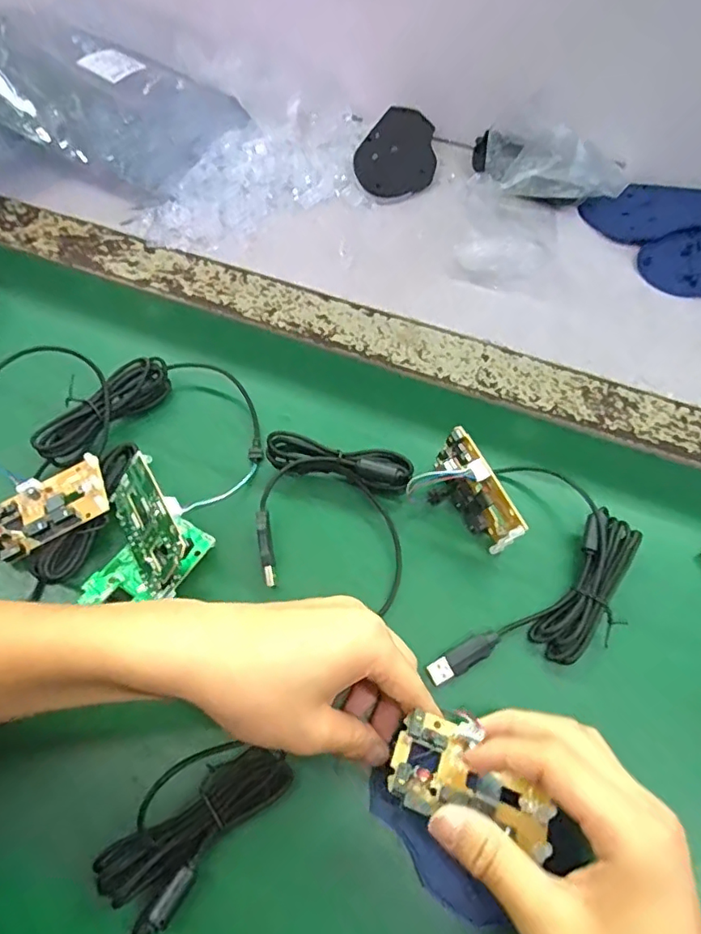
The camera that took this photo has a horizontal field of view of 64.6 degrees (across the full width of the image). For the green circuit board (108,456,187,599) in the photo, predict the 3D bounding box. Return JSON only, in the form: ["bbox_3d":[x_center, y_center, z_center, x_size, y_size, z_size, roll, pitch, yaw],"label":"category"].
[{"bbox_3d":[-0.121,0.036,0.333,0.048,0.008,0.083,-47,59,26],"label":"green circuit board"}]

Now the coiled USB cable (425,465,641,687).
[{"bbox_3d":[0.120,0.071,0.345,0.093,0.018,0.157,21,65,9],"label":"coiled USB cable"}]

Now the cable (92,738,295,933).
[{"bbox_3d":[-0.079,0.180,0.286,0.047,0.035,0.093,41,69,17],"label":"cable"}]

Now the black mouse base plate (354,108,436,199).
[{"bbox_3d":[0.045,-0.302,0.530,0.072,0.016,0.108,8,64,3],"label":"black mouse base plate"}]

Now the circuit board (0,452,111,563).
[{"bbox_3d":[-0.192,0.025,0.350,0.073,0.013,0.044,-25,67,-13],"label":"circuit board"}]

